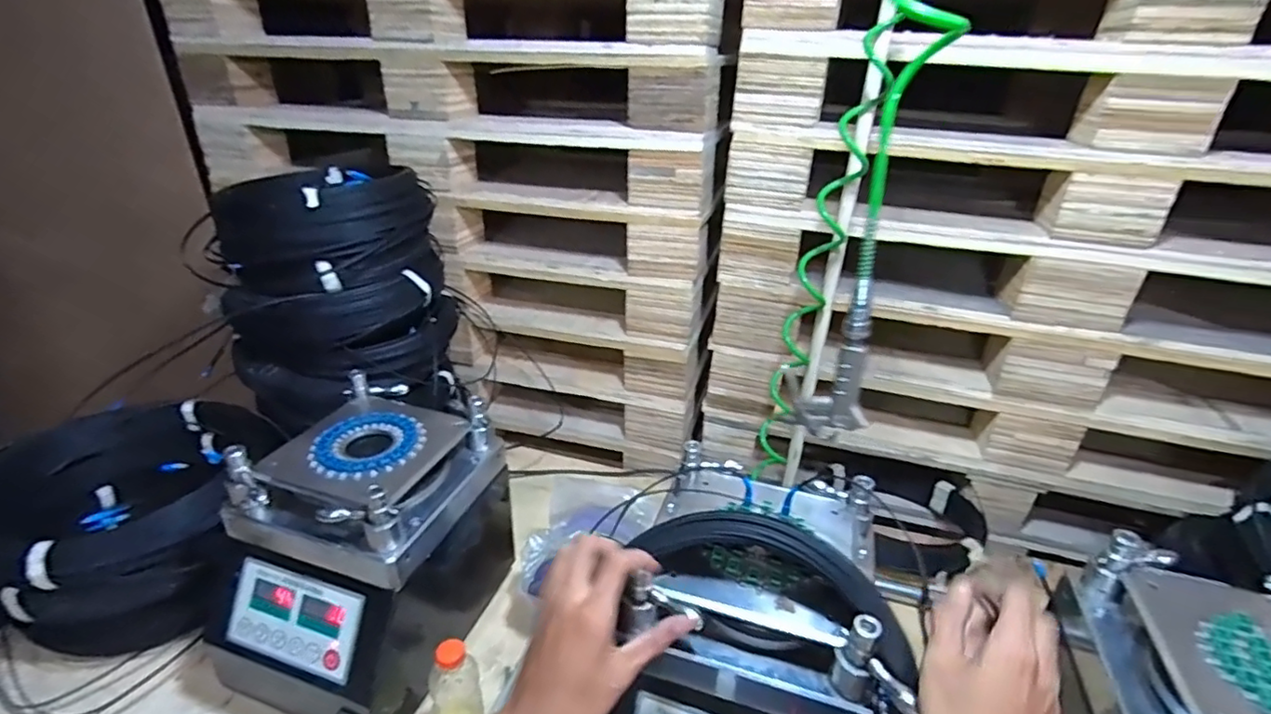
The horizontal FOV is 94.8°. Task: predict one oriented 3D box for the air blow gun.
[{"bbox_3d":[0.198,0.006,0.593,0.087,0.168,0.024,19,33,30],"label":"air blow gun"}]

